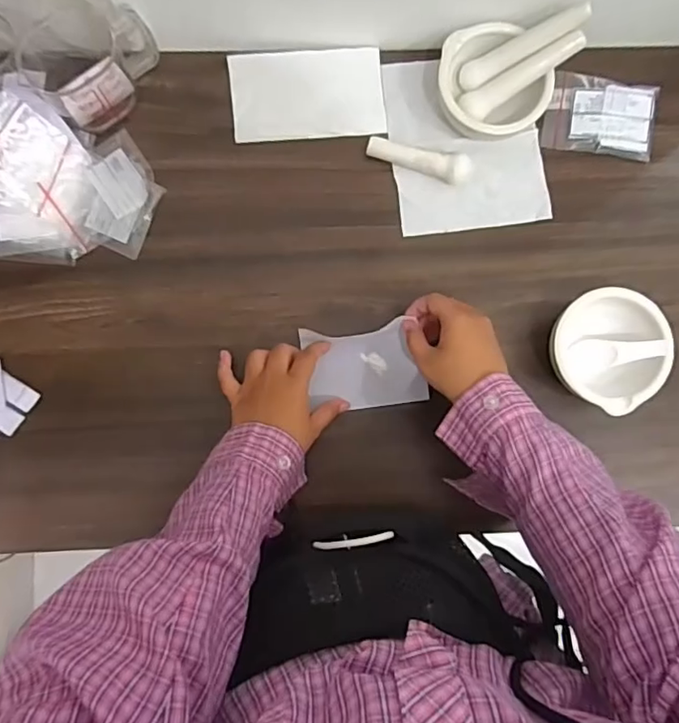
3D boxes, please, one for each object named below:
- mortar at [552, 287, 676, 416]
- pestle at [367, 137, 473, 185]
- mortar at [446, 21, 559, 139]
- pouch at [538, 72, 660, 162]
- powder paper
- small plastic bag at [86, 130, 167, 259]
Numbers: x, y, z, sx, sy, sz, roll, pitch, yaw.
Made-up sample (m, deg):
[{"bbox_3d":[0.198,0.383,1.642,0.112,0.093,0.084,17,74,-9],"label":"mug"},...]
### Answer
[{"bbox_3d":[0.229,-0.010,0.486,0.096,0.048,0.096,0,87,-3],"label":"mortar"},{"bbox_3d":[0.071,-0.181,0.504,0.093,0.023,0.022,15,86,-2],"label":"pestle"},{"bbox_3d":[0.136,-0.244,0.497,0.089,0.046,0.092,-8,87,-3],"label":"mortar"},{"bbox_3d":[0.244,-0.229,0.518,0.098,0.016,0.070,9,86,-2],"label":"pouch"},{"bbox_3d":[0.022,0.005,0.497,0.100,0.017,0.074,-8,87,-3],"label":"powder paper"},{"bbox_3d":[-0.194,-0.148,0.496,0.064,0.018,0.092,25,86,-1],"label":"small plastic bag"}]

